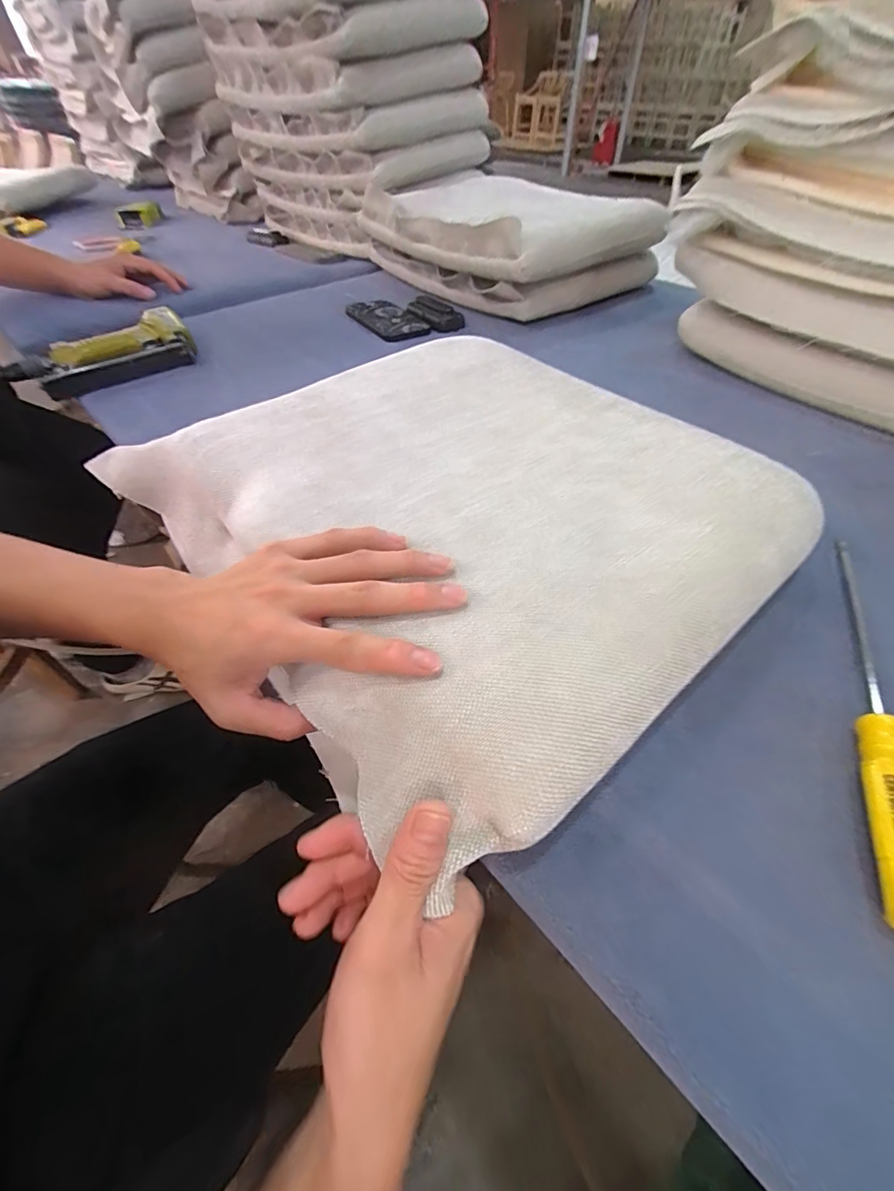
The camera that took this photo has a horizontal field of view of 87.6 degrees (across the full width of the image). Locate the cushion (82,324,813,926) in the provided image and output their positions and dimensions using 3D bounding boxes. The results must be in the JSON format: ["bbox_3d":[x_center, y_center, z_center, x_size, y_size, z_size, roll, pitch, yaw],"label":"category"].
[{"bbox_3d":[0.012,-0.082,0.374,0.393,0.060,0.427,-34,60,-24],"label":"cushion"}]

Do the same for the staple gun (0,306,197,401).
[{"bbox_3d":[-0.469,-0.322,0.633,0.232,0.039,0.105,-35,57,-27],"label":"staple gun"}]

